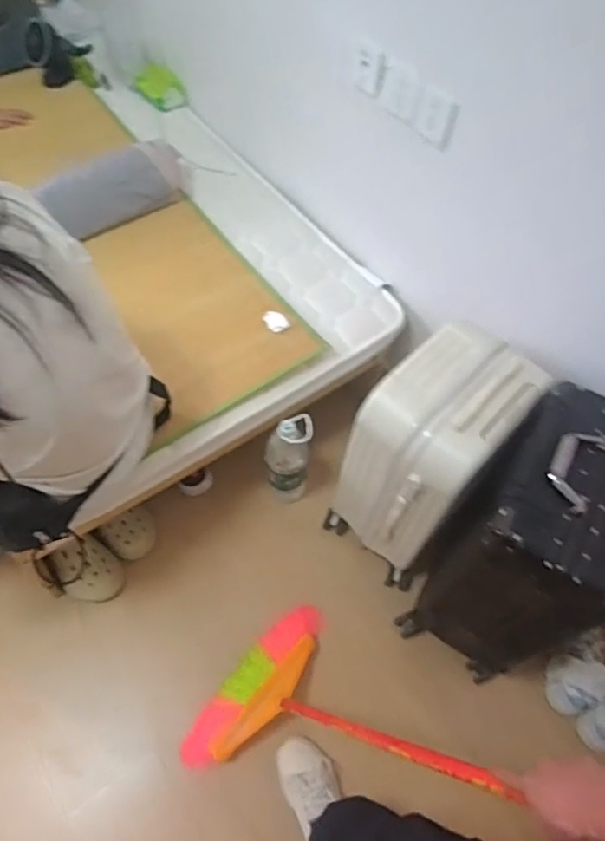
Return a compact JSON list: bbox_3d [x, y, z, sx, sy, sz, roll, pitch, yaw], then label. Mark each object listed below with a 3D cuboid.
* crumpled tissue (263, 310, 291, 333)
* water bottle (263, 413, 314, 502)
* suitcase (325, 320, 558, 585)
[{"bbox_3d":[-0.067,-0.247,1.397,0.045,0.021,0.071,-30,66,-18],"label":"crumpled tissue"},{"bbox_3d":[-0.039,0.110,1.477,0.122,0.346,0.091,4,58,-2],"label":"water bottle"},{"bbox_3d":[0.284,0.101,1.321,0.272,0.641,0.343,38,63,18],"label":"suitcase"}]

